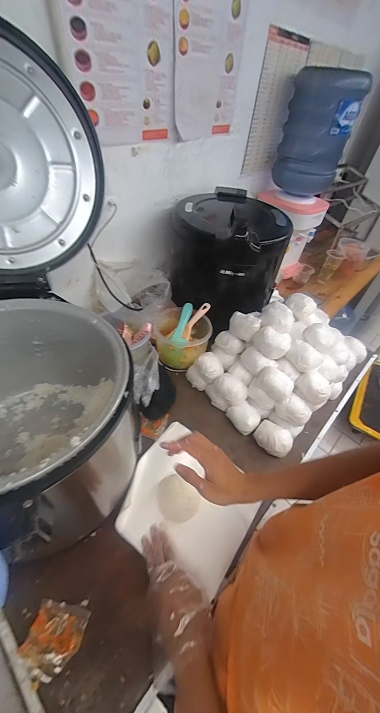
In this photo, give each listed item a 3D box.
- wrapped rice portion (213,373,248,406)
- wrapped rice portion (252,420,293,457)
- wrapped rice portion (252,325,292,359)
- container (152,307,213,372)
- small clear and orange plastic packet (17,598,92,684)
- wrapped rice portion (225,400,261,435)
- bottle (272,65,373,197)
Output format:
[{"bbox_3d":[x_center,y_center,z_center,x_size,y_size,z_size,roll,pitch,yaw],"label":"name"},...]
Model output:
[{"bbox_3d":[0.114,0.084,0.731,0.091,0.045,0.065,37,53,25],"label":"wrapped rice portion"},{"bbox_3d":[0.217,0.210,0.694,0.093,0.047,0.069,34,52,23],"label":"wrapped rice portion"},{"bbox_3d":[0.232,-0.048,0.748,0.100,0.056,0.094,22,48,13],"label":"wrapped rice portion"},{"bbox_3d":[-0.027,-0.056,0.867,0.182,0.117,0.185,8,46,0],"label":"container"},{"bbox_3d":[-0.218,0.451,0.428,0.083,0.013,0.082,14,46,6],"label":"small clear and orange plastic packet"},{"bbox_3d":[0.148,0.163,0.725,0.072,0.041,0.084,-16,51,-22],"label":"wrapped rice portion"},{"bbox_3d":[0.477,-0.839,1.033,0.251,0.377,0.316,19,47,11],"label":"bottle"}]

